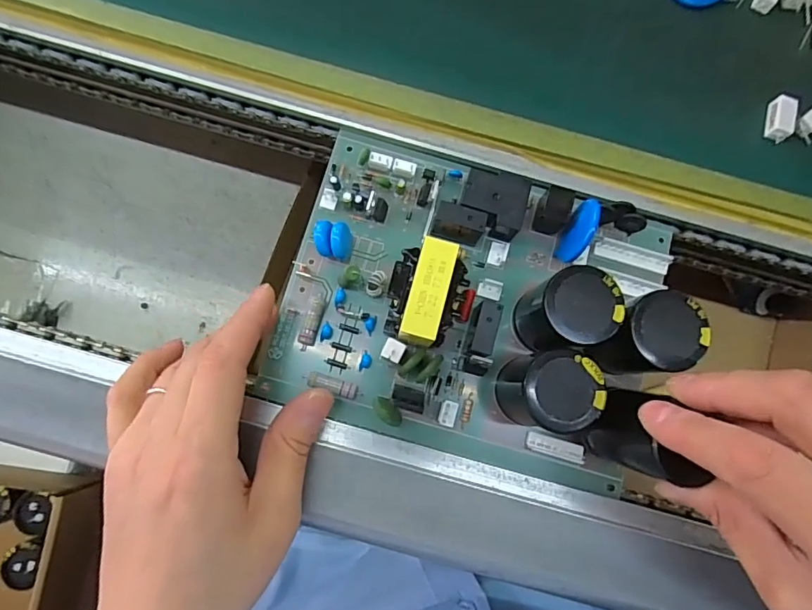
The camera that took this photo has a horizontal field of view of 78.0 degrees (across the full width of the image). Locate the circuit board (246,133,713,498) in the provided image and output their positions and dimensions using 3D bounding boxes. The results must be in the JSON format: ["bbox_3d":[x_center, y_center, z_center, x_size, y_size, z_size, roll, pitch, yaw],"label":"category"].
[{"bbox_3d":[0.036,-0.003,0.232,0.187,0.054,0.139,15,81,0],"label":"circuit board"}]

